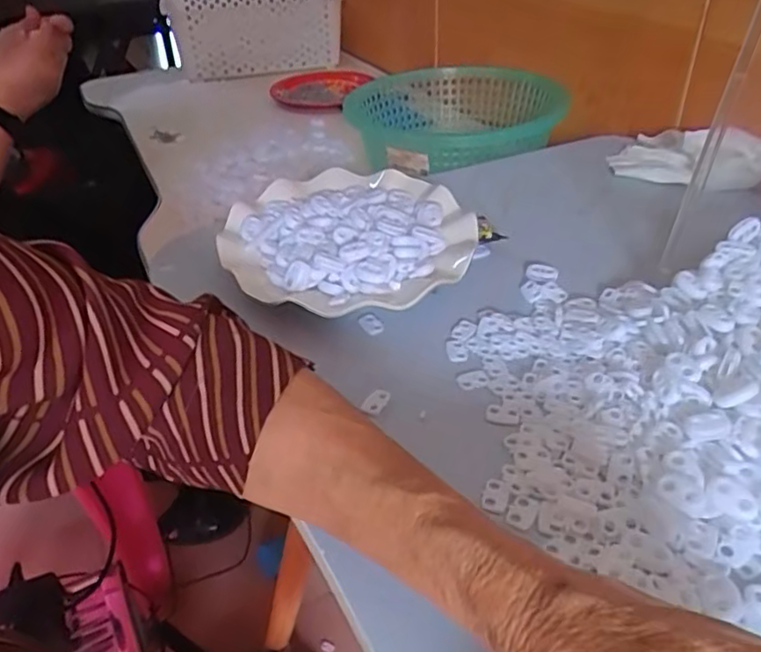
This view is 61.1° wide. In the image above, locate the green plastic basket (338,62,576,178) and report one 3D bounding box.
[{"bbox_3d":[0.085,-0.247,0.766,0.233,0.080,0.317,-20,40,-21],"label":"green plastic basket"}]

